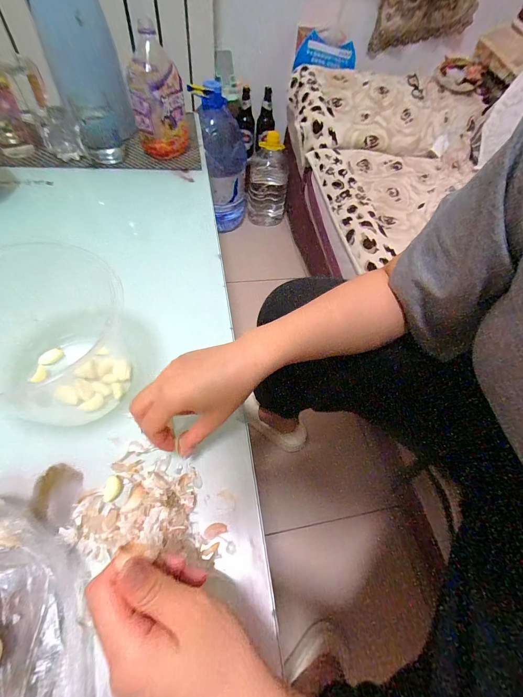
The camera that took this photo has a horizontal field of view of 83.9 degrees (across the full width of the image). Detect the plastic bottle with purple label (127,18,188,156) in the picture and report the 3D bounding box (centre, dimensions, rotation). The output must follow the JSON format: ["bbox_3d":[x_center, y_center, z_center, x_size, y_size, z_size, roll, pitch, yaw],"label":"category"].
[{"bbox_3d":[-0.206,-0.502,0.575,0.100,0.193,0.098,-10,58,-11],"label":"plastic bottle with purple label"}]

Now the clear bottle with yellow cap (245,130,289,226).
[{"bbox_3d":[0.019,-0.683,1.215,0.170,0.320,0.162,-1,57,-6],"label":"clear bottle with yellow cap"}]

